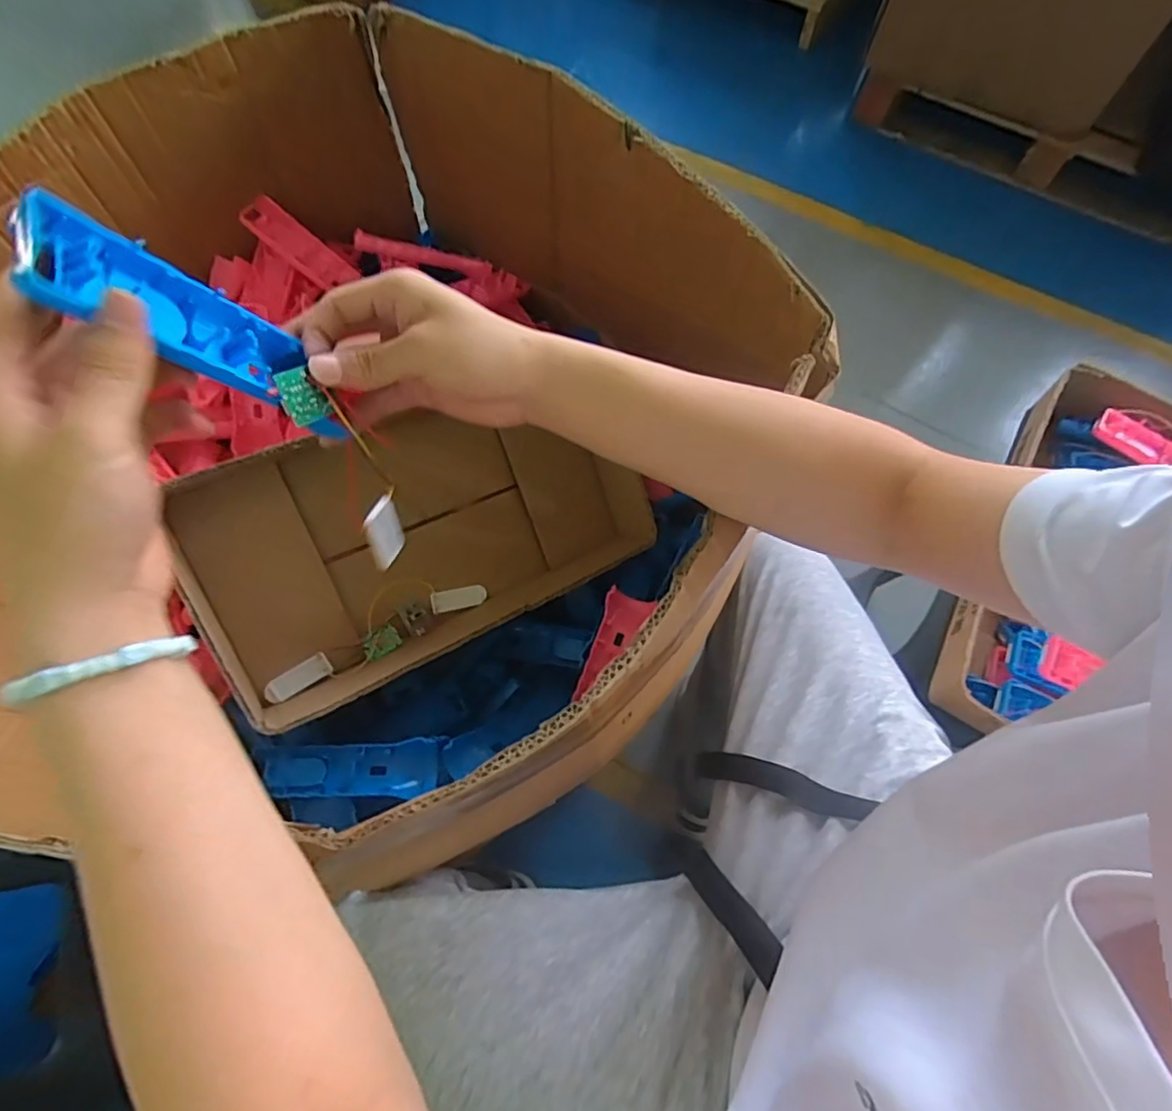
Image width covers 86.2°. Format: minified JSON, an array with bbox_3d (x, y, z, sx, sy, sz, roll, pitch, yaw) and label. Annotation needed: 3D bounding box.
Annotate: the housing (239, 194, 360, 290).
[{"bbox_3d":[-0.313,-0.338,0.679,0.116,0.017,0.044,36,67,-19],"label":"housing"}]

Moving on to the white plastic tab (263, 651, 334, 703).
[{"bbox_3d":[-0.260,0.111,0.567,0.059,0.009,0.019,-32,71,-27],"label":"white plastic tab"}]

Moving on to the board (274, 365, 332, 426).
[{"bbox_3d":[-0.141,-0.080,0.312,0.004,0.026,0.026,-7,25,26],"label":"board"}]

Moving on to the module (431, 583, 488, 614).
[{"bbox_3d":[-0.131,0.044,0.647,0.058,0.004,0.022,-8,89,-28],"label":"module"}]

